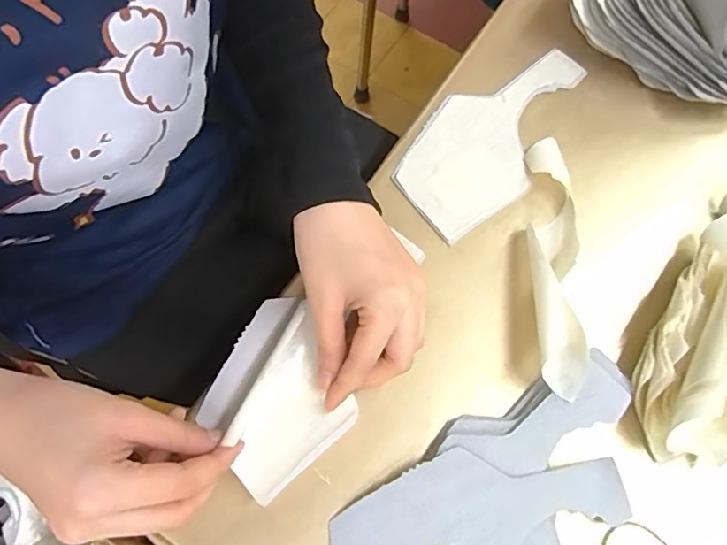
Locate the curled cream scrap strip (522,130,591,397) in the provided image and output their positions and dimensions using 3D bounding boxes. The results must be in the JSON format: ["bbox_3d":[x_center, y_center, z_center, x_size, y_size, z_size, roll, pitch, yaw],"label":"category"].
[{"bbox_3d":[0.126,-0.011,0.346,0.032,0.027,0.179,5,70,2],"label":"curled cream scrap strip"}]

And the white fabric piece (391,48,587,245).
[{"bbox_3d":[0.094,-0.105,0.394,0.082,0.004,0.179,32,73,10],"label":"white fabric piece"}]

